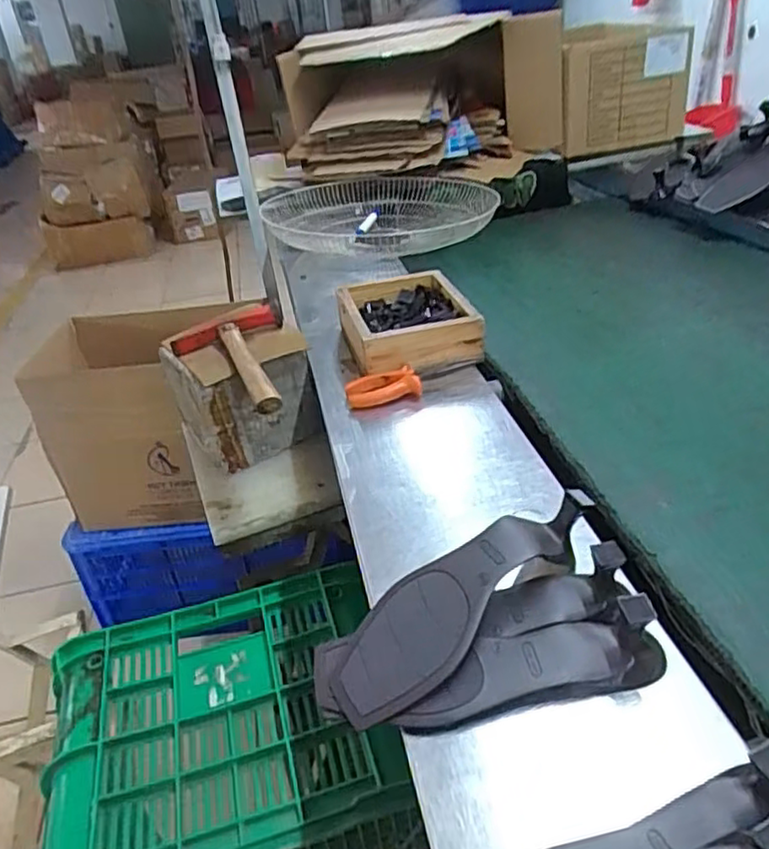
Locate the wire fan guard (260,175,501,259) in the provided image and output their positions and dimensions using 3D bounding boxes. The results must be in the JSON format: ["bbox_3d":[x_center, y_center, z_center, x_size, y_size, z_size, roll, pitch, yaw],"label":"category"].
[{"bbox_3d":[-0.018,-0.395,1.303,0.446,0.094,0.444,-6,31,-1],"label":"wire fan guard"}]

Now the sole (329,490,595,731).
[{"bbox_3d":[0.061,0.129,0.484,0.233,0.044,0.085,-34,40,-19],"label":"sole"}]

